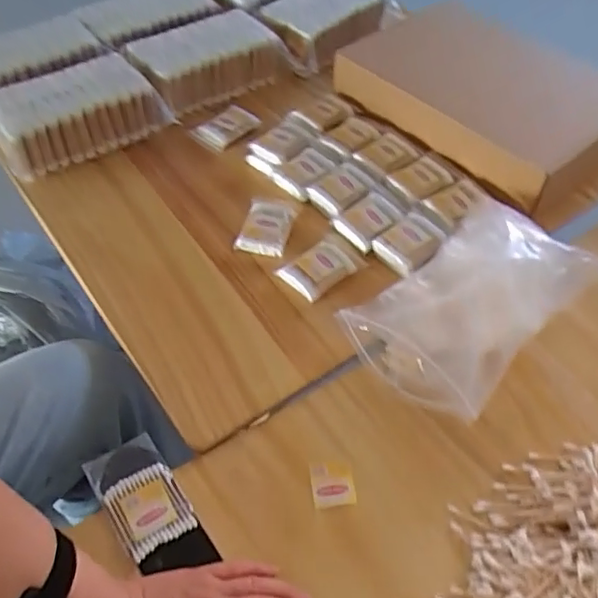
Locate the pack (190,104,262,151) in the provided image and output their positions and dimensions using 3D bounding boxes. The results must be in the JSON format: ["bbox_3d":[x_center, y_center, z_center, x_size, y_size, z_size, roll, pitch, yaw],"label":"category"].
[{"bbox_3d":[-0.106,-0.241,0.846,0.080,0.027,0.054,-37,60,-24],"label":"pack"}]

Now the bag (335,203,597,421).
[{"bbox_3d":[0.186,-0.004,0.625,0.252,0.081,0.161,-39,61,-25],"label":"bag"}]

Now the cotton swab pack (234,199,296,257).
[{"bbox_3d":[-0.039,-0.090,0.731,0.057,0.019,0.085,13,53,11],"label":"cotton swab pack"}]

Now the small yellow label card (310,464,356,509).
[{"bbox_3d":[0.031,0.170,0.542,0.038,0.004,0.039,-5,52,-3],"label":"small yellow label card"}]

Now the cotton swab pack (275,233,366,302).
[{"bbox_3d":[0.025,-0.036,0.684,0.087,0.026,0.053,-36,59,-24],"label":"cotton swab pack"}]

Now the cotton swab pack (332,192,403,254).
[{"bbox_3d":[0.084,-0.095,0.714,0.077,0.014,0.057,-35,59,-23],"label":"cotton swab pack"}]

